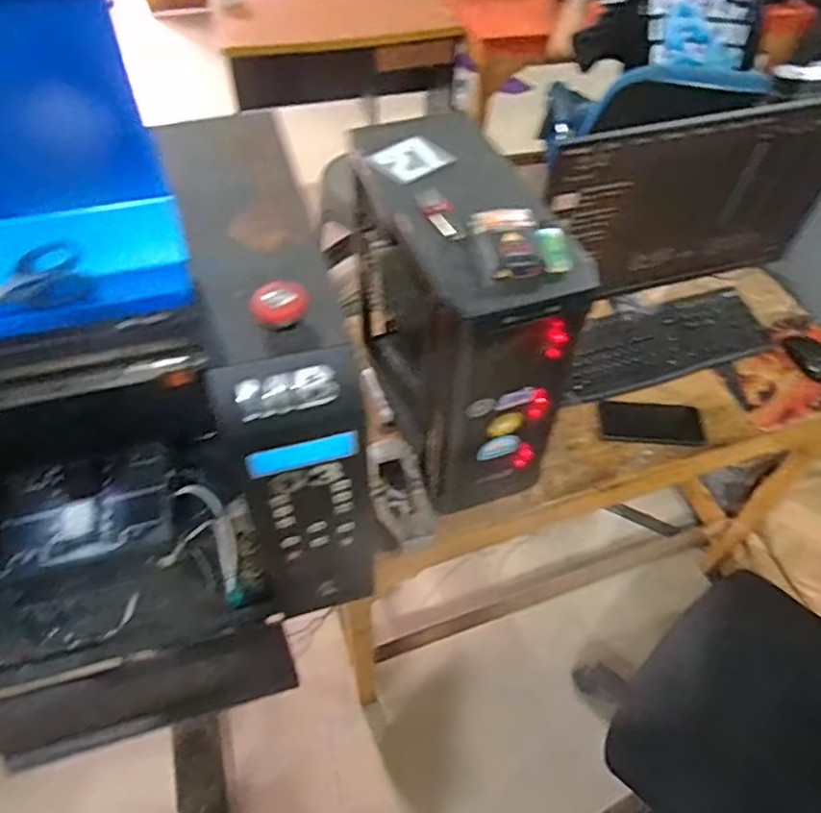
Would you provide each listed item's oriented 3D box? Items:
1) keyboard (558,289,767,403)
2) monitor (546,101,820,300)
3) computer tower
[{"bbox_3d":[0.468,-0.122,1.200,0.450,0.038,0.166,-15,53,-14],"label":"keyboard"},{"bbox_3d":[0.453,-0.311,1.055,0.567,0.334,0.069,-16,54,-14],"label":"monitor"},{"bbox_3d":[0.059,-0.127,0.934,0.195,0.420,0.384,-17,54,-15],"label":"computer tower"}]

